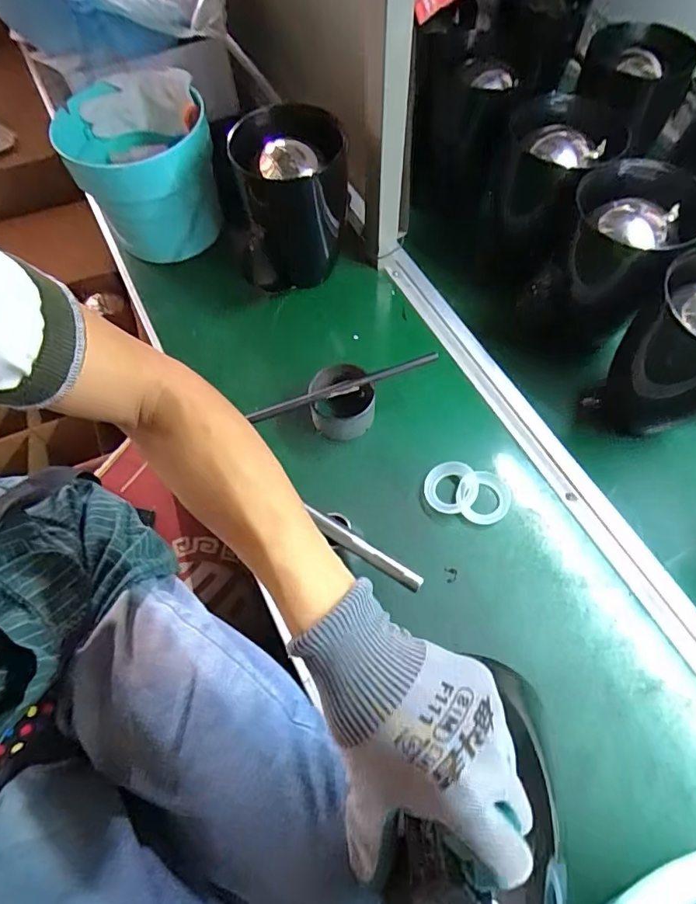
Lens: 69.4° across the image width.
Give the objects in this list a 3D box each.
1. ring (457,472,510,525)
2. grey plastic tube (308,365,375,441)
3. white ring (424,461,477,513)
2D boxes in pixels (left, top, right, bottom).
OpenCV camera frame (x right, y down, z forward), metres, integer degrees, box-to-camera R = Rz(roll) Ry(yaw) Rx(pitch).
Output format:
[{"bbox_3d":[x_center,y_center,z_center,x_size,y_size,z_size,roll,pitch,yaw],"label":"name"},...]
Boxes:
[{"bbox_3d":[0.150,0.050,0.554,0.058,0.010,0.058,0,63,0],"label":"ring"},{"bbox_3d":[-0.006,-0.057,0.581,0.071,0.061,0.075,0,63,0],"label":"grey plastic tube"},{"bbox_3d":[0.114,0.040,0.555,0.055,0.018,0.056,0,63,0],"label":"white ring"}]

